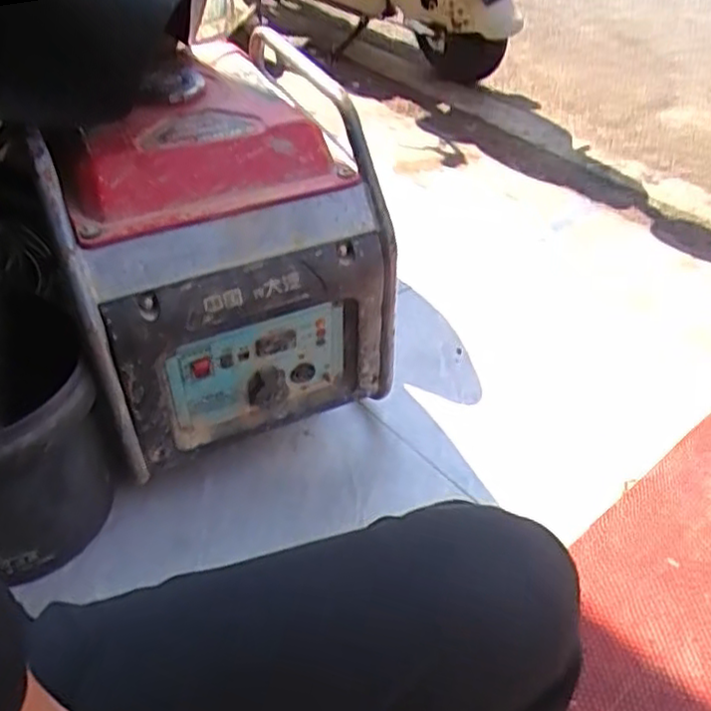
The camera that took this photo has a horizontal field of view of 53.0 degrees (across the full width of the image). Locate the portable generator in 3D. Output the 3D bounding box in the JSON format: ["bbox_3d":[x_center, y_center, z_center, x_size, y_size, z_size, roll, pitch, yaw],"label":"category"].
[{"bbox_3d":[-0.204,-0.176,1.038,0.429,0.357,0.465,-18,47,-21],"label":"portable generator"}]

